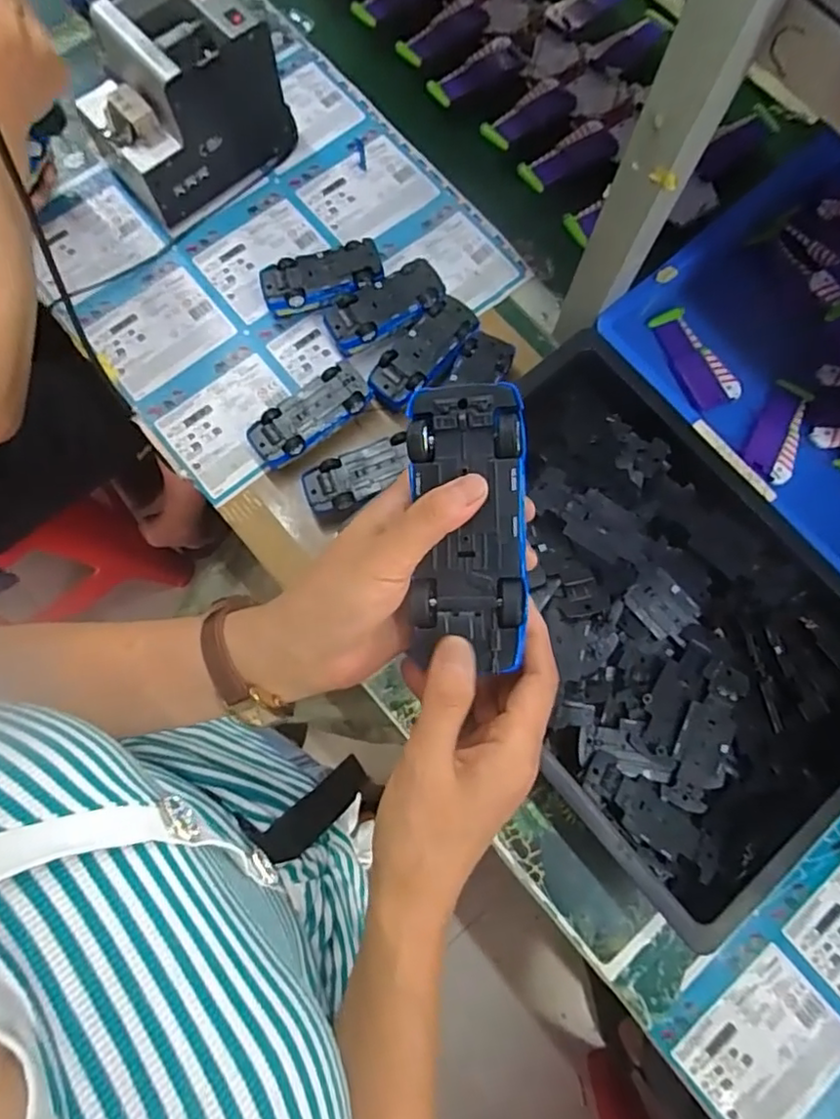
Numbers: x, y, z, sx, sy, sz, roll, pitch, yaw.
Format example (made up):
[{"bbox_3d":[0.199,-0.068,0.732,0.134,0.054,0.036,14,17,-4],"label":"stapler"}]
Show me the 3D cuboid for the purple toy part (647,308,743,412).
[{"bbox_3d":[0.303,-0.224,0.693,0.051,0.018,0.124,-20,78,-8],"label":"purple toy part"}]

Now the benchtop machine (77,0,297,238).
[{"bbox_3d":[-0.259,-0.491,0.671,0.150,0.146,0.187,37,78,6],"label":"benchtop machine"}]

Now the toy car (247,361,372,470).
[{"bbox_3d":[-0.113,-0.145,0.646,0.131,0.043,0.057,-36,81,-11],"label":"toy car"}]

